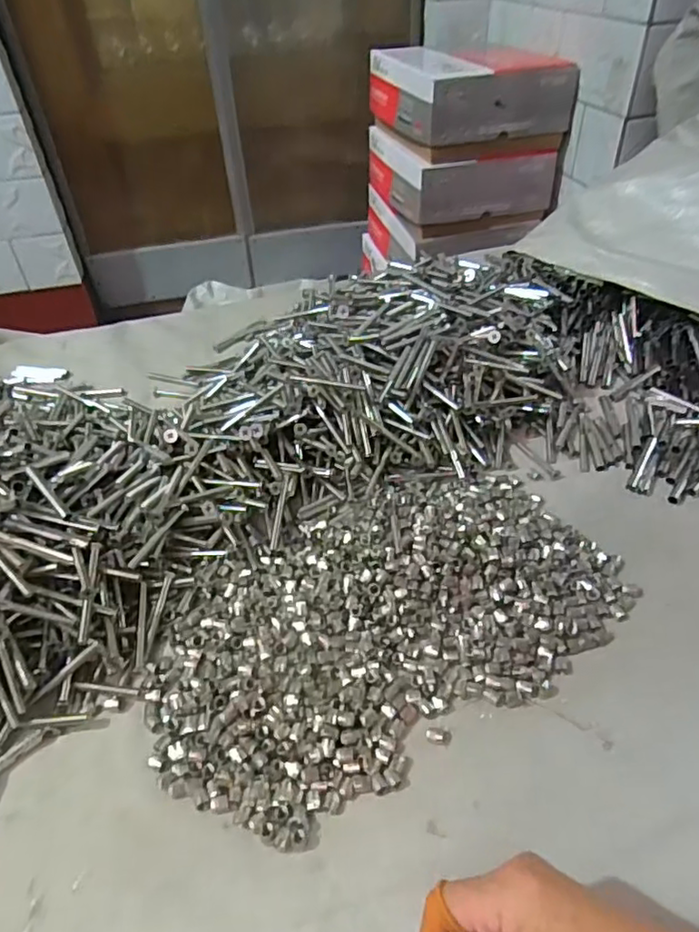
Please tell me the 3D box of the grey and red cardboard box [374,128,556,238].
[{"bbox_3d":[0.236,-0.674,1.355,0.307,0.147,0.364,-12,43,-9],"label":"grey and red cardboard box"}]

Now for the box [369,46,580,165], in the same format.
[{"bbox_3d":[0.245,-0.779,1.265,0.329,0.147,0.335,-11,43,-8],"label":"box"}]

